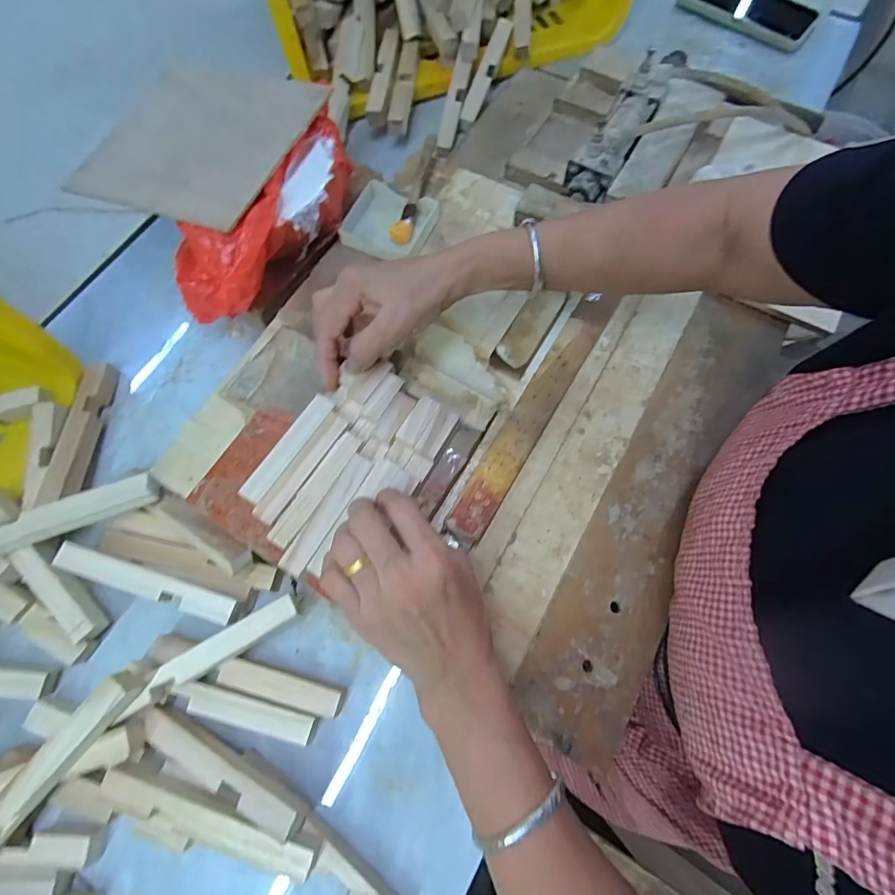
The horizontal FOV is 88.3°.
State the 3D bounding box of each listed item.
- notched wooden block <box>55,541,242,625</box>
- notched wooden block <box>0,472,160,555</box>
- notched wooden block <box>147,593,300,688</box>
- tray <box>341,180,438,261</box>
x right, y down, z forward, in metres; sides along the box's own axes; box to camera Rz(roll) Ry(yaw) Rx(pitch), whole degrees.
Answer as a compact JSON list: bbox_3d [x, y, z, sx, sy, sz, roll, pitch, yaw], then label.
[{"bbox_3d":[-0.231,0.105,0.358,0.149,0.022,0.020,16,72,8],"label":"notched wooden block"},{"bbox_3d":[-0.313,0.058,0.358,0.165,0.018,0.024,-21,71,-5],"label":"notched wooden block"},{"bbox_3d":[-0.160,0.145,0.341,0.105,0.018,0.020,-30,72,-8],"label":"notched wooden block"},{"bbox_3d":[-0.054,-0.216,0.445,0.079,0.021,0.070,18,72,8],"label":"tray"}]

